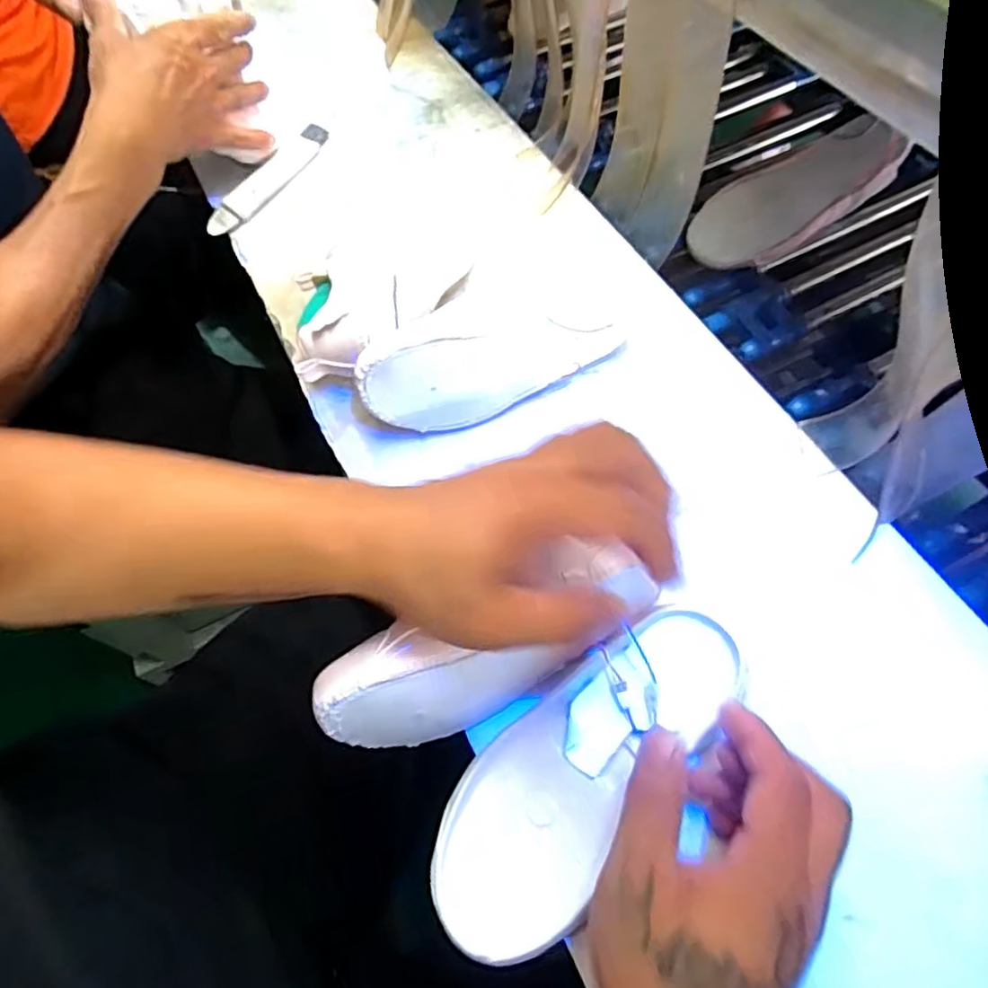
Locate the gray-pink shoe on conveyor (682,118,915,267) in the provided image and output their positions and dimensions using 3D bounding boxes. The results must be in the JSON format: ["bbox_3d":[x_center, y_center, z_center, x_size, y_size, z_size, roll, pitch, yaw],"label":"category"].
[{"bbox_3d":[0.259,-0.253,0.588,0.168,0.064,0.076,-27,61,11],"label":"gray-pink shoe on conveyor"}]

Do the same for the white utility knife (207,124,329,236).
[{"bbox_3d":[-0.210,-0.298,0.625,0.028,0.019,0.165,22,65,15],"label":"white utility knife"}]

